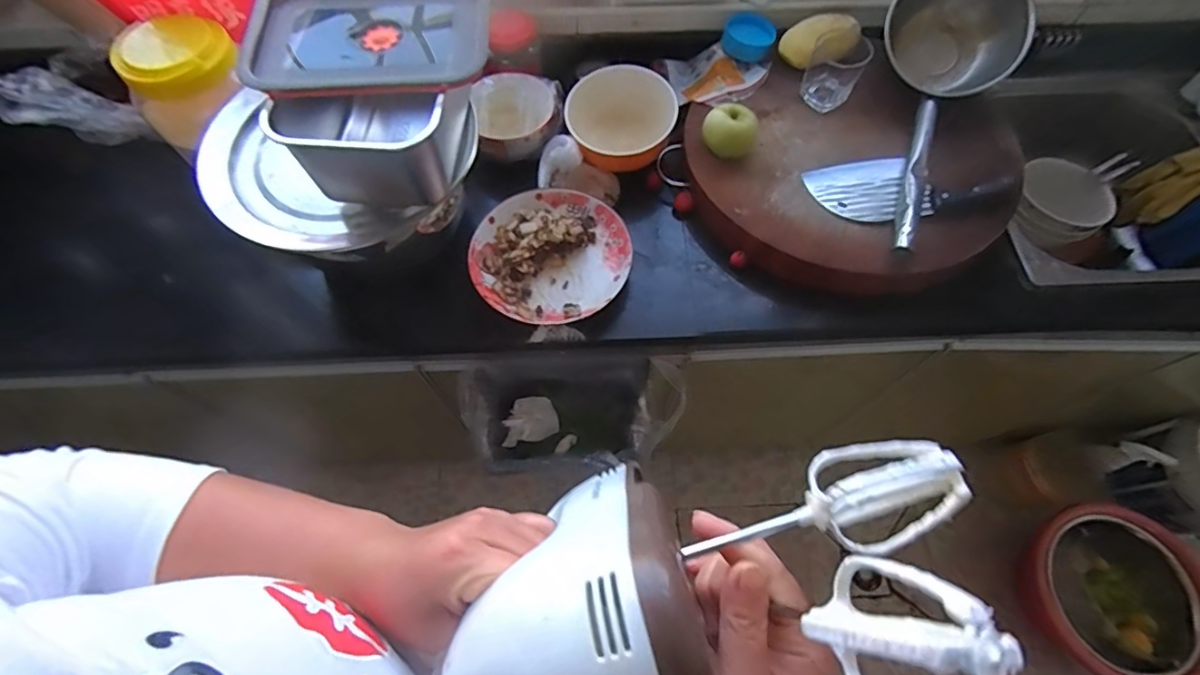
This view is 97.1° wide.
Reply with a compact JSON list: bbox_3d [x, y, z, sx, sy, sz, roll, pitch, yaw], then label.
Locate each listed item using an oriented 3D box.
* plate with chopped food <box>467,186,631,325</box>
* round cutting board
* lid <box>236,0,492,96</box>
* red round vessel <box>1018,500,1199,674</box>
[{"bbox_3d":[-0.061,-0.106,0.674,0.190,0.056,0.195,0,65,0],"label":"plate with chopped food"},{"bbox_3d":[0.338,-0.233,0.702,0.403,0.061,0.360,-29,68,-13],"label":"round cutting board"},{"bbox_3d":[-0.217,-0.290,0.503,0.221,0.023,0.175,-7,65,-4],"label":"lid"},{"bbox_3d":[1.122,0.559,1.152,0.265,0.186,0.363,-7,65,-4],"label":"red round vessel"}]

